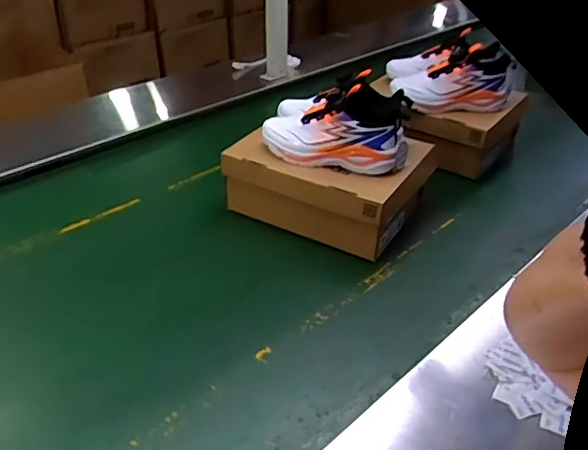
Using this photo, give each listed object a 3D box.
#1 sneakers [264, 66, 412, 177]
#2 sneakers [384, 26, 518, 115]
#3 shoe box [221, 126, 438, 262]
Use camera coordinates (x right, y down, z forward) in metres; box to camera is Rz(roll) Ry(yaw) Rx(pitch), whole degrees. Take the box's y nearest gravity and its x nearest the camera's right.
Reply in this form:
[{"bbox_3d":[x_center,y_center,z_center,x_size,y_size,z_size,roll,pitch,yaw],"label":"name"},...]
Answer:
[{"bbox_3d":[0.071,-0.175,0.928,0.242,0.109,0.138,12,35,17],"label":"sneakers"},{"bbox_3d":[0.323,-0.318,1.144,0.229,0.107,0.165,-7,36,-11],"label":"sneakers"},{"bbox_3d":[0.068,-0.089,0.991,0.300,0.128,0.246,23,41,27],"label":"shoe box"}]

